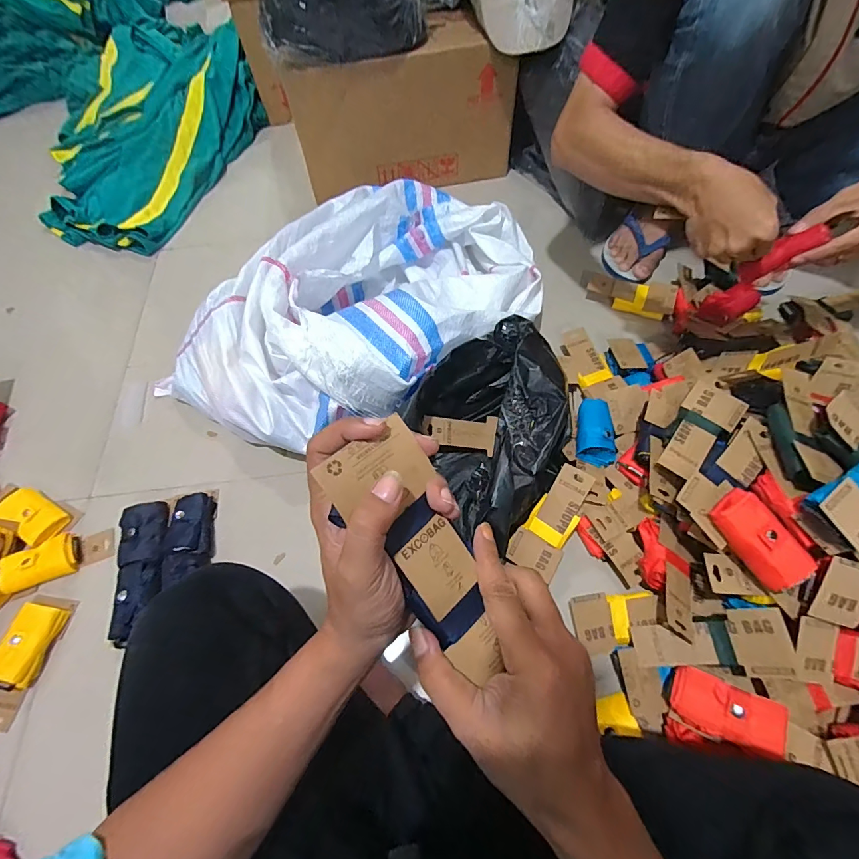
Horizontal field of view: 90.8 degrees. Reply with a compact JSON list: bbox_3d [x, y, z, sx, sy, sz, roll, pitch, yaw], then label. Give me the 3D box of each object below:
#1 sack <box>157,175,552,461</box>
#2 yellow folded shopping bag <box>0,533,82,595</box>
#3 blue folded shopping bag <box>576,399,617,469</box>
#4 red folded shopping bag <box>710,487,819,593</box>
[{"bbox_3d":[-0.120,-0.227,0.740,0.490,0.180,0.596,28,67,16],"label":"sack"},{"bbox_3d":[-0.571,0.199,0.622,0.097,0.032,0.060,-28,64,-12],"label":"yellow folded shopping bag"},{"bbox_3d":[0.261,0.001,0.653,0.059,0.033,0.107,11,63,8],"label":"blue folded shopping bag"},{"bbox_3d":[0.370,0.122,0.474,0.049,0.040,0.106,-31,65,-13],"label":"red folded shopping bag"}]

